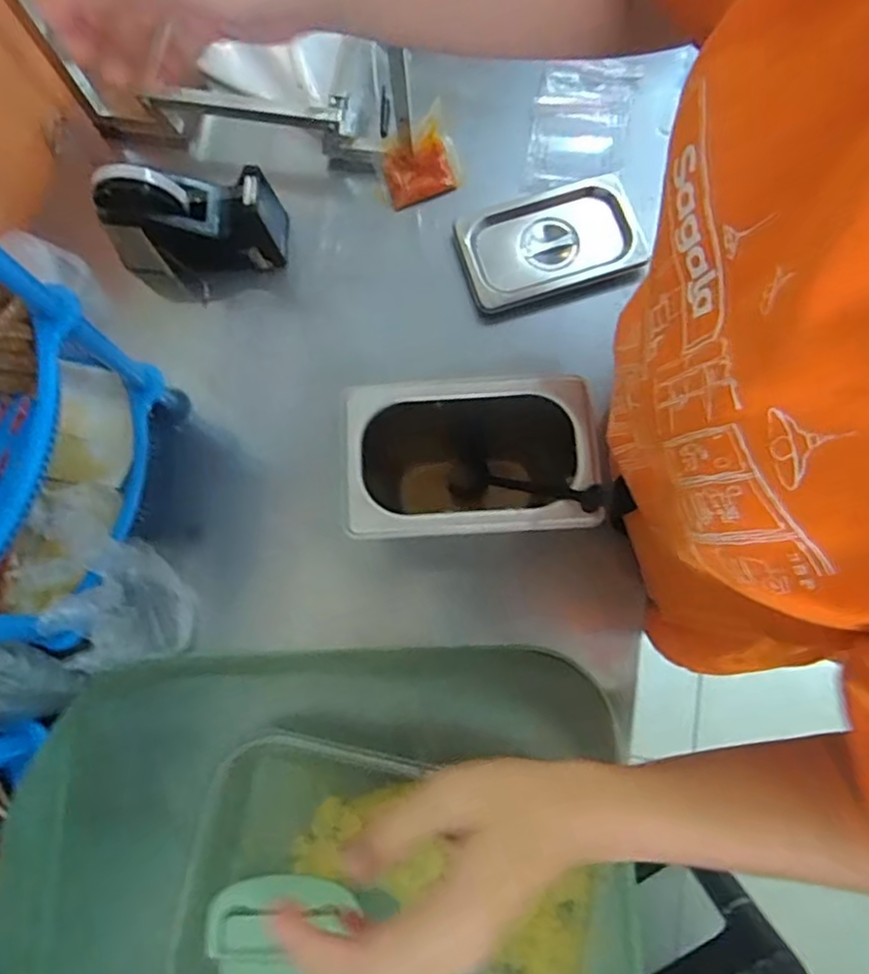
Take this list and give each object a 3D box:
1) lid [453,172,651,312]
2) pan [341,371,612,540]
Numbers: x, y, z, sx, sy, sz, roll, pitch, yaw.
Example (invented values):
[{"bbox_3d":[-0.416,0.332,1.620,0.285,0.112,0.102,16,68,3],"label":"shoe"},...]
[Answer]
[{"bbox_3d":[0.112,-0.241,0.617,0.169,0.020,0.109,-15,77,-2],"label":"lid"},{"bbox_3d":[0.027,-0.010,0.509,0.171,0.141,0.112,-4,77,1],"label":"pan"}]

